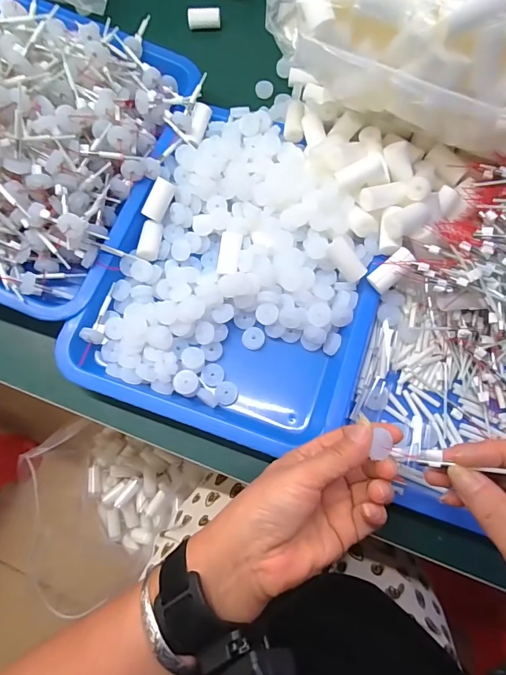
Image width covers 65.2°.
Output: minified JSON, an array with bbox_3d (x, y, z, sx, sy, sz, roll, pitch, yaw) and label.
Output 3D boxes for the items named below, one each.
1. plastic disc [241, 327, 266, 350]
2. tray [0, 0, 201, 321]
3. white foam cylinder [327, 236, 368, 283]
[{"bbox_3d":[0.000,0.001,0.376,0.021,0.004,0.021,0,94,-3],"label":"plastic disc"},{"bbox_3d":[-0.218,-0.202,0.368,0.243,0.116,0.310,21,75,8],"label":"tray"},{"bbox_3d":[0.084,-0.069,0.354,0.017,0.012,0.042,-35,89,-8],"label":"white foam cylinder"}]

